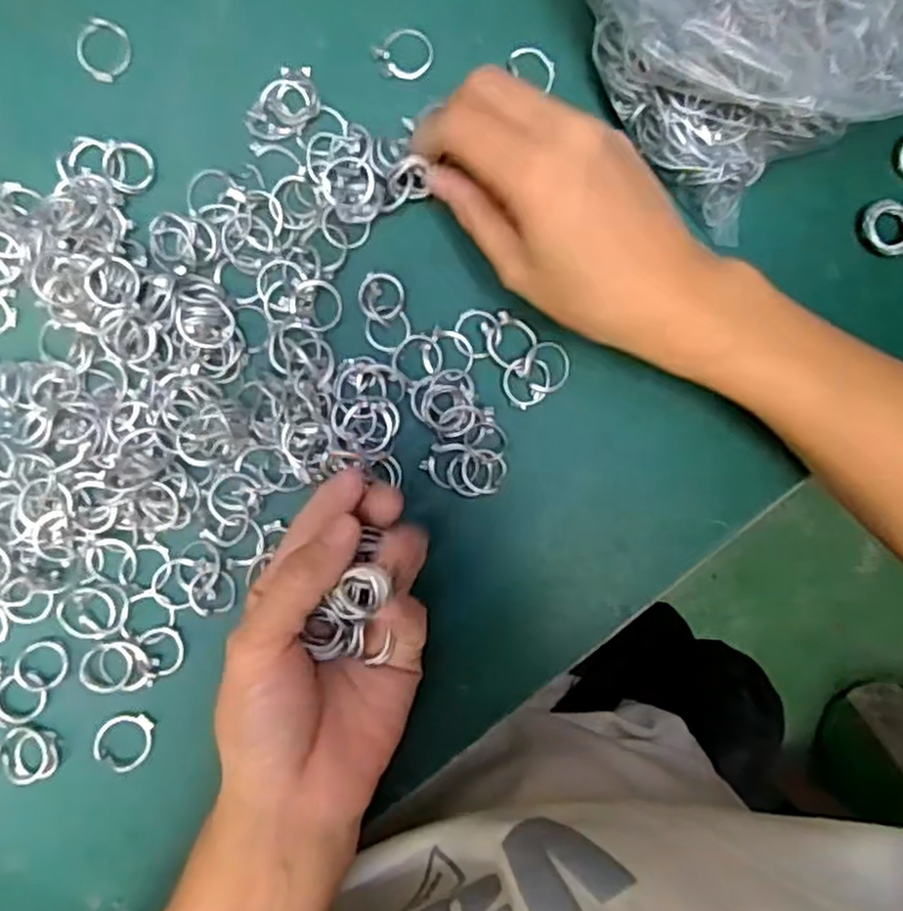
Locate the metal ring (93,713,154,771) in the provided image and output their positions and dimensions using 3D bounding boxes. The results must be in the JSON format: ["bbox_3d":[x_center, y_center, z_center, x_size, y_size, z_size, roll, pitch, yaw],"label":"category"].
[{"bbox_3d":[-0.137,0.120,0.314,0.022,0.004,0.024,0,92,-6],"label":"metal ring"}]

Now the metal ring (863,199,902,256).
[{"bbox_3d":[0.197,-0.102,0.339,0.022,0.009,0.025,-16,93,-5],"label":"metal ring"}]

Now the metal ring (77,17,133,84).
[{"bbox_3d":[-0.144,-0.169,0.312,0.022,0.004,0.025,-37,95,-4],"label":"metal ring"}]

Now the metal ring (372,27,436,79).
[{"bbox_3d":[-0.020,-0.172,0.323,0.025,0.004,0.021,-41,95,-4],"label":"metal ring"}]

